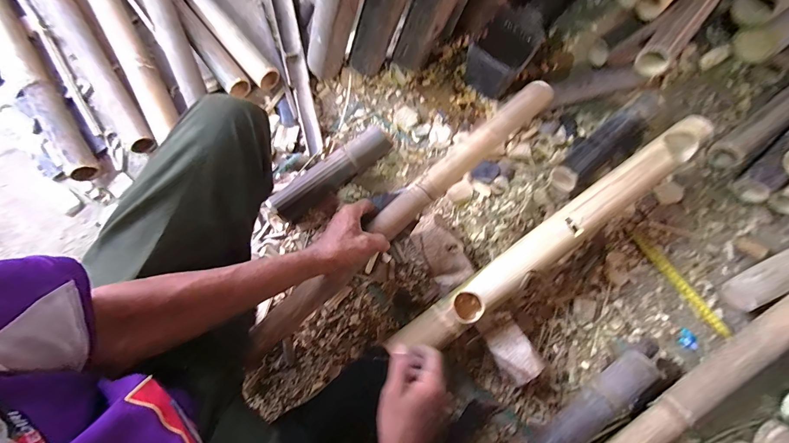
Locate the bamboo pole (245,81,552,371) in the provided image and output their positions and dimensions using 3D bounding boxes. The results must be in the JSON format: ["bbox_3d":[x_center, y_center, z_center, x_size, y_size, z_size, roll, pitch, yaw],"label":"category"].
[{"bbox_3d":[0.013,-0.014,0.526,0.647,0.064,0.048,-42,83,-4],"label":"bamboo pole"}]

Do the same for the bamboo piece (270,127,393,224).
[{"bbox_3d":[-0.121,-0.096,0.660,0.250,0.057,0.054,-38,83,-7],"label":"bamboo piece"}]

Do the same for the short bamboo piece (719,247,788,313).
[{"bbox_3d":[0.709,0.108,0.631,0.162,0.066,0.061,-28,81,-5],"label":"short bamboo piece"}]

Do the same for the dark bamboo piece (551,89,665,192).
[{"bbox_3d":[0.422,-0.159,0.669,0.273,0.069,0.064,-38,83,-7],"label":"dark bamboo piece"}]

